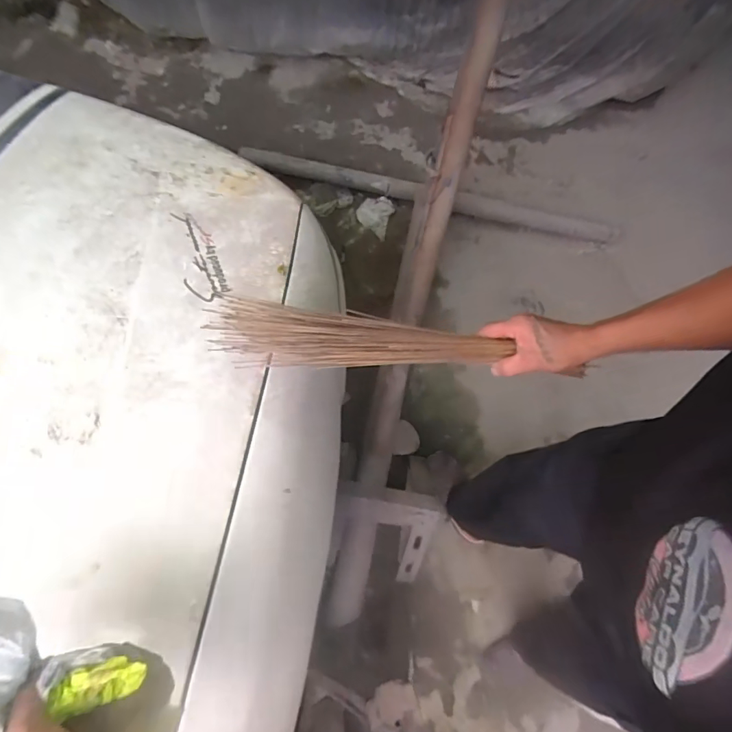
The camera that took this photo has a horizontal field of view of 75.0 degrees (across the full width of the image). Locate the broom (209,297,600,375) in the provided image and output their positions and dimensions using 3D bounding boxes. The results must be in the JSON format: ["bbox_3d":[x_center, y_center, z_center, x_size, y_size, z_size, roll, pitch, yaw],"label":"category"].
[{"bbox_3d":[0.033,-0.023,0.603,0.456,0.081,0.064,5,73,-8],"label":"broom"}]

